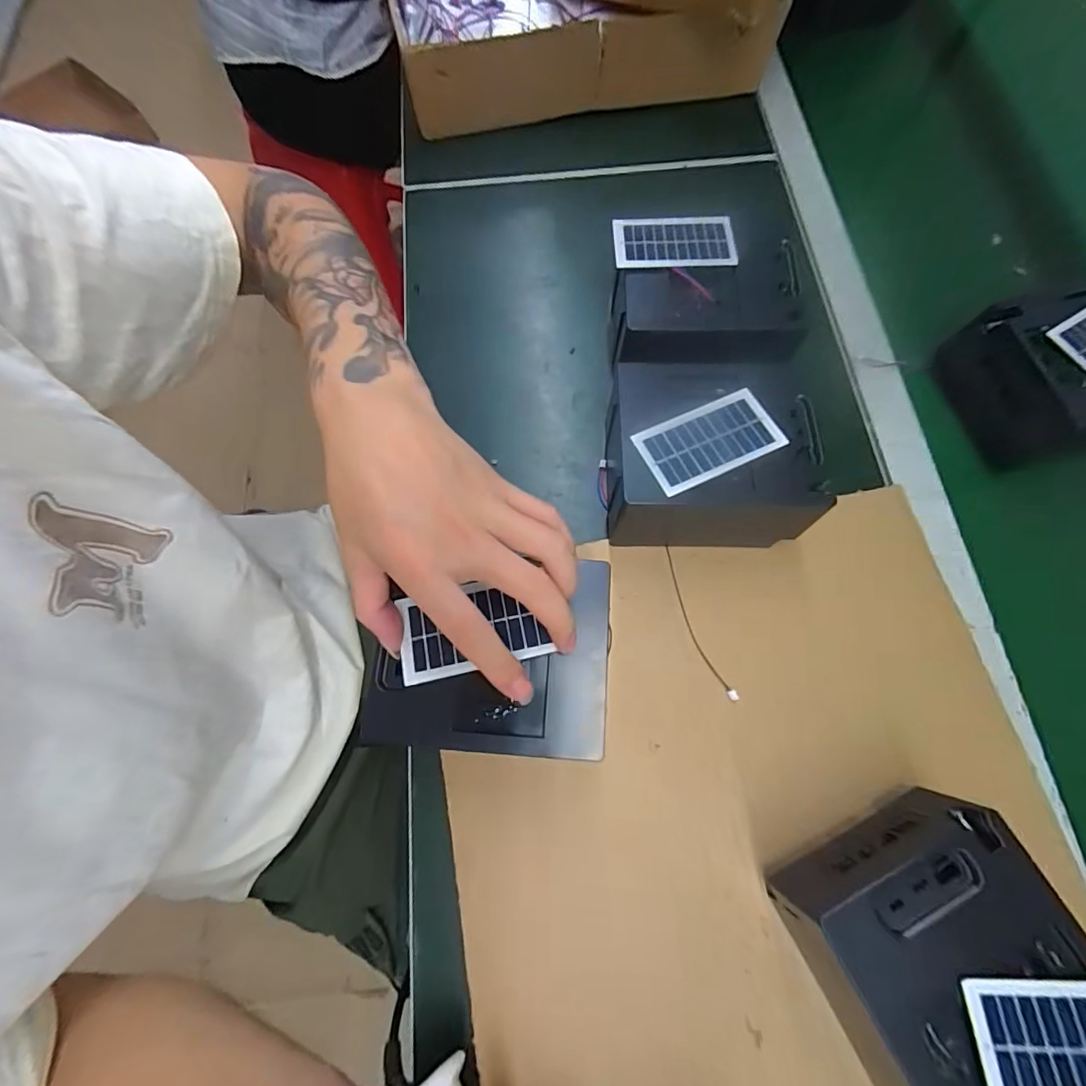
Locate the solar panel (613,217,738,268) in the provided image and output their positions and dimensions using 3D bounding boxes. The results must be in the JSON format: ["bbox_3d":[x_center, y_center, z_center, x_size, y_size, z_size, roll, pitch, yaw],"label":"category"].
[{"bbox_3d":[0.103,-0.237,0.372,0.093,0.009,0.046,1,75,5],"label":"solar panel"}]

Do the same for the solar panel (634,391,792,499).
[{"bbox_3d":[0.113,-0.070,0.319,0.092,0.004,0.049,-24,74,-6],"label":"solar panel"}]

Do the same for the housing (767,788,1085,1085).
[{"bbox_3d":[0.213,0.231,0.260,0.121,0.079,0.144,-25,74,-6],"label":"housing"}]

